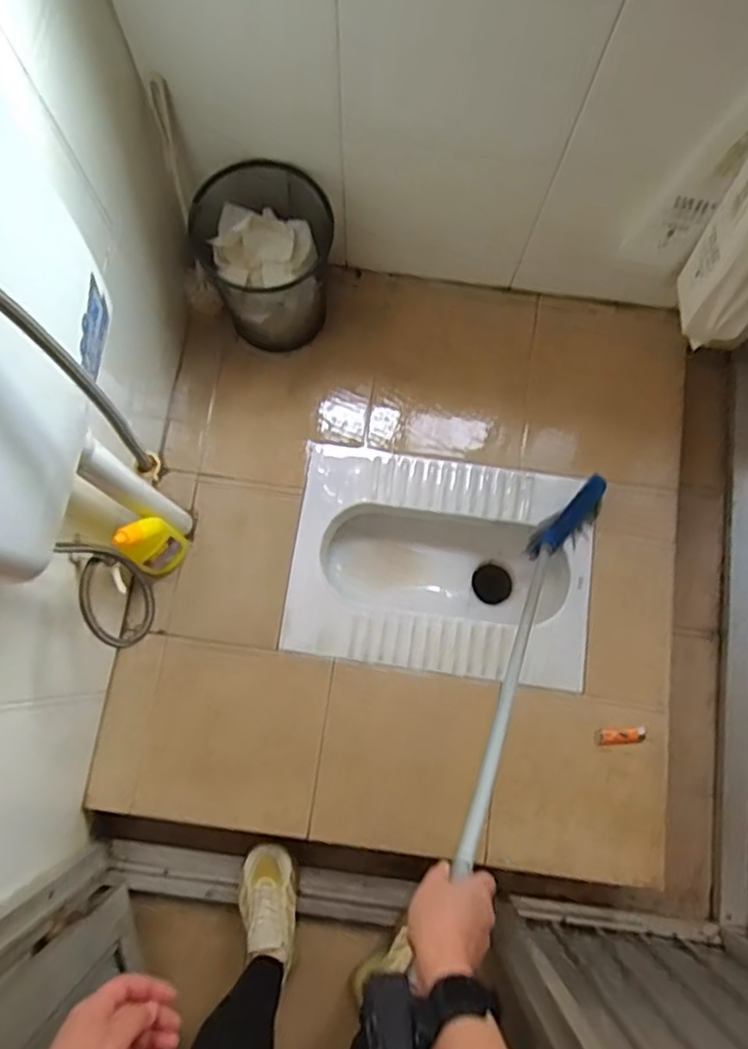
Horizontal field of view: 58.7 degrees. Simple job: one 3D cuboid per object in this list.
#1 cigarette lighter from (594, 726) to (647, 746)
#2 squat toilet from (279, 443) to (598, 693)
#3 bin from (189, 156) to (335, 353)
[{"bbox_3d":[0.416,0.356,1.118,0.083,0.016,0.025,-5,79,-3],"label":"cigarette lighter"},{"bbox_3d":[0.121,0.085,1.280,0.529,0.199,0.388,8,79,0],"label":"squat toilet"},{"bbox_3d":[-0.170,-0.446,1.119,0.204,0.209,0.208,0,79,-1],"label":"bin"}]

